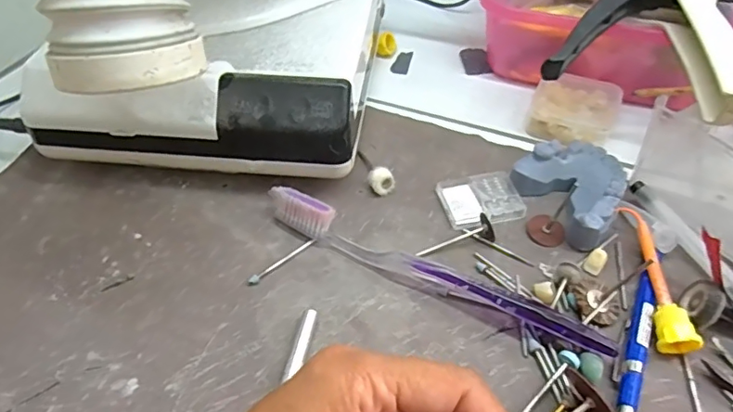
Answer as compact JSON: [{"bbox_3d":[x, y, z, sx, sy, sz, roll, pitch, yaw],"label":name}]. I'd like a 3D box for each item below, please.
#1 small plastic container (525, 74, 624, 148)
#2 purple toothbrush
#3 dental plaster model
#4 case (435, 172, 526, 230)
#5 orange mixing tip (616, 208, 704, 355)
[{"bbox_3d":[0.143,-0.065,0.368,0.054,0.018,0.058,18,51,17],"label":"small plastic container"},{"bbox_3d":[0.030,0.031,0.277,0.187,0.022,0.013,22,52,20],"label":"purple toothbrush"},{"bbox_3d":[0.116,-0.012,0.312,0.058,0.021,0.062,24,53,21],"label":"dental plaster model"},{"bbox_3d":[0.067,-0.004,0.318,0.044,0.007,0.037,-14,49,-11],"label":"case"},{"bbox_3d":[0.147,0.034,0.273,0.018,0.017,0.083,2,48,3],"label":"orange mixing tip"}]

